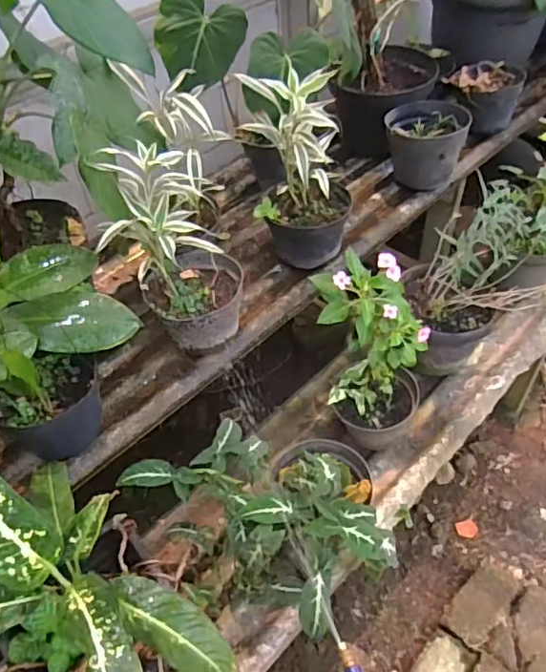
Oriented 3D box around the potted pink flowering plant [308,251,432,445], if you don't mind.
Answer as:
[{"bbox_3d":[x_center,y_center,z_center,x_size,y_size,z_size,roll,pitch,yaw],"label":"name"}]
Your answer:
[{"bbox_3d":[0.191,0.044,1.082,0.192,0.383,0.185,-8,47,-2],"label":"potted pink flowering plant"}]

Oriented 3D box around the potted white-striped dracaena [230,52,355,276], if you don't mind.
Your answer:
[{"bbox_3d":[0.047,-0.323,1.062,0.201,0.347,0.164,7,49,12],"label":"potted white-striped dracaena"}]

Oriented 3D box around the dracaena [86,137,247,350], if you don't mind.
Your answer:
[{"bbox_3d":[-0.149,-0.141,0.911,0.171,0.346,0.178,2,48,7],"label":"dracaena"}]

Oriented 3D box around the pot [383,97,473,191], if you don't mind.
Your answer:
[{"bbox_3d":[0.354,-0.448,1.294,0.183,0.137,0.162,14,50,17],"label":"pot"}]

